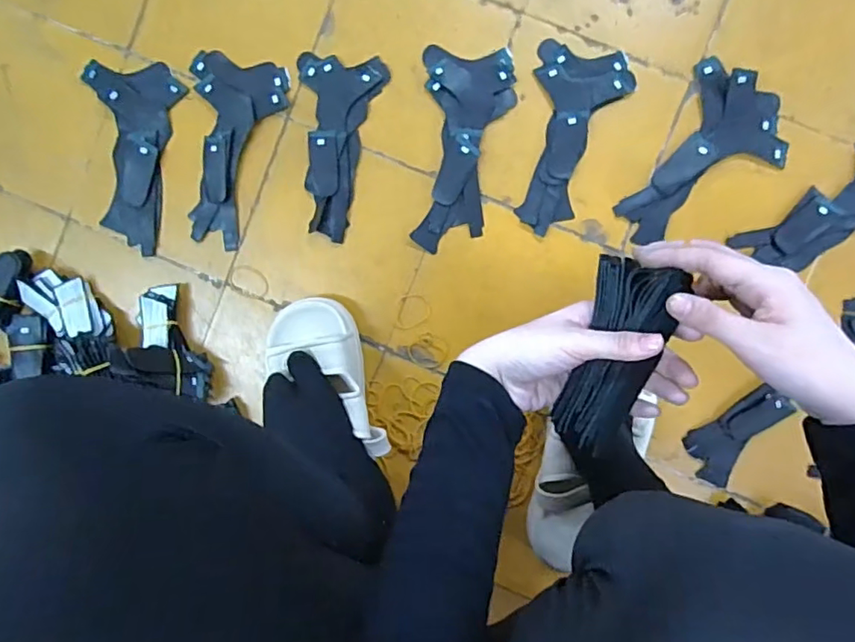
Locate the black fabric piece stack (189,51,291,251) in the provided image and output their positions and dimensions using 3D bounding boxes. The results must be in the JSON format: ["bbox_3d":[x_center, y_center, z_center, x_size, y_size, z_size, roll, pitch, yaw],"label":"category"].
[{"bbox_3d":[-0.217,-0.189,0.638,0.104,0.013,0.207,6,93,4],"label":"black fabric piece stack"}]

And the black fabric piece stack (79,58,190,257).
[{"bbox_3d":[-0.336,-0.185,0.641,0.102,0.011,0.206,3,93,4],"label":"black fabric piece stack"}]

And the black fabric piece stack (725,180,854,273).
[{"bbox_3d":[0.432,-0.113,0.612,0.191,0.008,0.099,-28,90,5],"label":"black fabric piece stack"}]

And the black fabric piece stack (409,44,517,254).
[{"bbox_3d":[0.040,-0.188,0.627,0.096,0.008,0.216,5,93,4],"label":"black fabric piece stack"}]

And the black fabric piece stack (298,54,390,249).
[{"bbox_3d":[-0.099,-0.192,0.631,0.091,0.009,0.197,5,93,4],"label":"black fabric piece stack"}]

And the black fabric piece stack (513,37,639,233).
[{"bbox_3d":[0.149,-0.199,0.622,0.101,0.006,0.201,17,94,3],"label":"black fabric piece stack"}]

